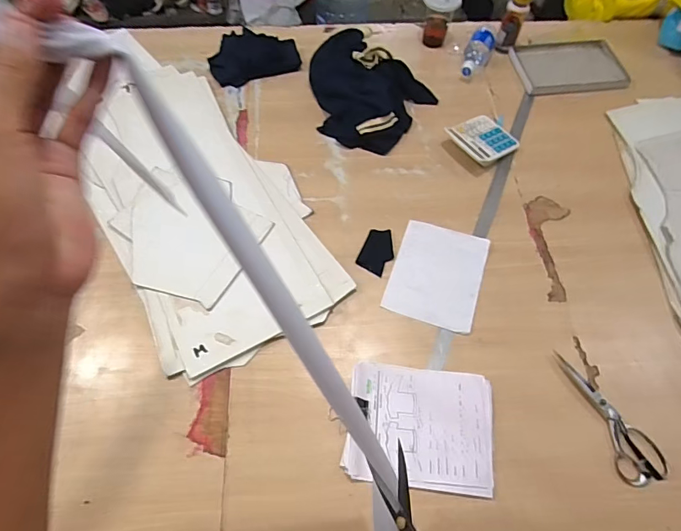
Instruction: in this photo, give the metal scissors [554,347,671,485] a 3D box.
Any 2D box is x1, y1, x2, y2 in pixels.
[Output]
[{"bbox_3d":[0.430,0.234,0.705,0.073,0.008,0.218,-18,64,-11],"label":"metal scissors"}]

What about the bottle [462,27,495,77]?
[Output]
[{"bbox_3d":[0.346,-0.536,1.115,0.068,0.053,0.167,21,64,10],"label":"bottle"}]

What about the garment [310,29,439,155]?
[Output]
[{"bbox_3d":[0.042,-0.407,1.009,0.289,0.086,0.262,28,65,13],"label":"garment"}]

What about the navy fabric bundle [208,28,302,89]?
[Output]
[{"bbox_3d":[-0.227,-0.538,1.102,0.219,0.030,0.179,-22,65,-12],"label":"navy fabric bundle"}]

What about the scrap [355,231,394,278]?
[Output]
[{"bbox_3d":[0.072,-0.028,0.849,0.061,0.004,0.097,24,65,1],"label":"scrap"}]

